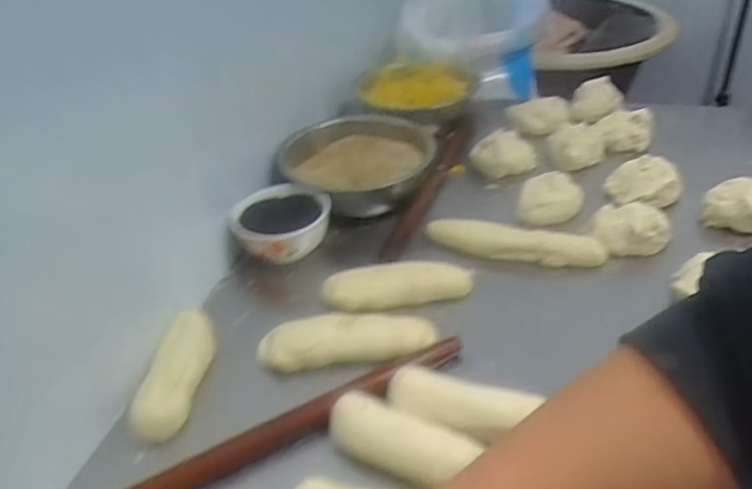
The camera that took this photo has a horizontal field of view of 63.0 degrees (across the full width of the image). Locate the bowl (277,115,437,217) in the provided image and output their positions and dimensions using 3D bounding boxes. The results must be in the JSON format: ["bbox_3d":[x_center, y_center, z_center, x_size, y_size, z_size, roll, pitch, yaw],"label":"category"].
[{"bbox_3d":[-0.025,-0.104,0.859,0.202,0.080,0.217,-3,36,3],"label":"bowl"}]

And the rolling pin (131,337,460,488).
[{"bbox_3d":[-0.093,0.159,0.512,0.392,0.025,0.027,-21,39,-20],"label":"rolling pin"}]

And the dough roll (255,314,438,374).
[{"bbox_3d":[-0.028,0.090,0.599,0.171,0.035,0.048,-8,36,-4],"label":"dough roll"}]

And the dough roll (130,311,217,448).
[{"bbox_3d":[-0.186,0.114,0.575,0.035,0.047,0.132,0,37,8],"label":"dough roll"}]

